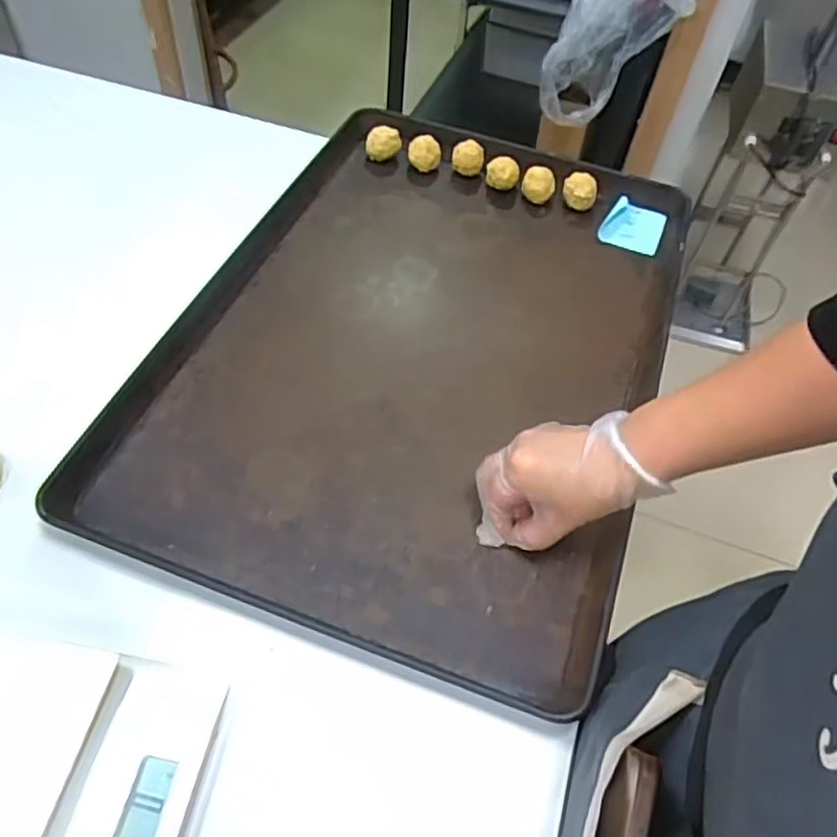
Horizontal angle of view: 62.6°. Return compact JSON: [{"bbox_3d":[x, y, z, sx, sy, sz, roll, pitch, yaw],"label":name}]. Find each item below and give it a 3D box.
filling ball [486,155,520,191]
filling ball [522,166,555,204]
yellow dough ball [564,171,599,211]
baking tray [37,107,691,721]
[{"bbox_3d":[0.094,-0.273,0.770,0.036,0.031,0.031,11,53,2],"label":"filling ball"},{"bbox_3d":[0.133,-0.259,0.764,0.035,0.033,0.029,15,53,5],"label":"filling ball"},{"bbox_3d":[0.178,-0.249,0.762,0.037,0.038,0.028,15,53,5],"label":"yellow dough ball"},{"bbox_3d":[0.008,-0.086,0.640,0.417,0.035,0.599,17,52,9],"label":"baking tray"}]

